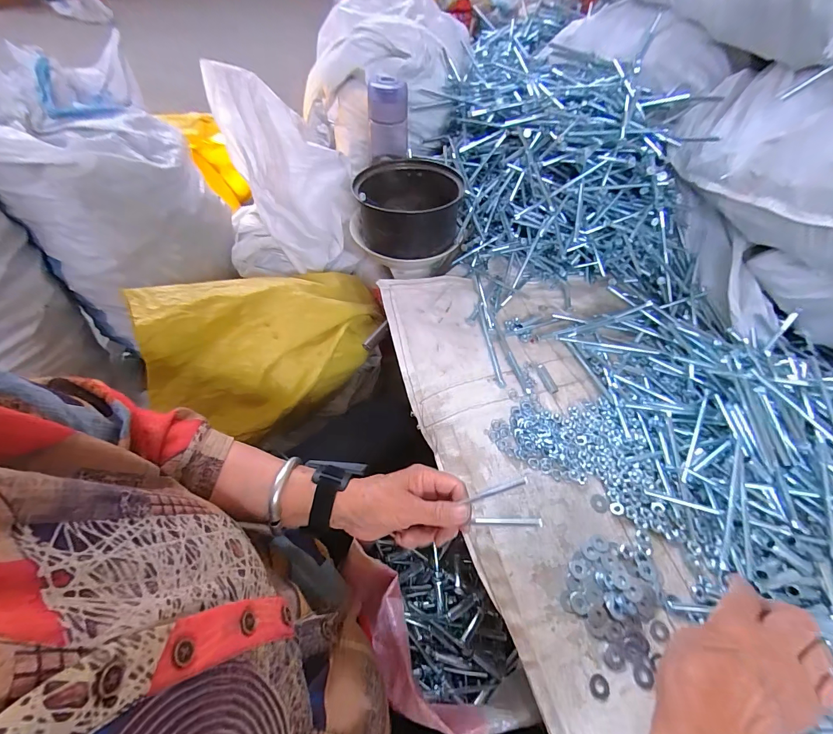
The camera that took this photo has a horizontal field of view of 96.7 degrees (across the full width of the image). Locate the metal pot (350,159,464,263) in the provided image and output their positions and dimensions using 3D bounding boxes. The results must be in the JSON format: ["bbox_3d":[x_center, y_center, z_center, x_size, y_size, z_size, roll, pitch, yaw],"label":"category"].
[{"bbox_3d":[-0.018,-0.250,0.592,0.169,0.095,0.154,0,54,-1],"label":"metal pot"}]

